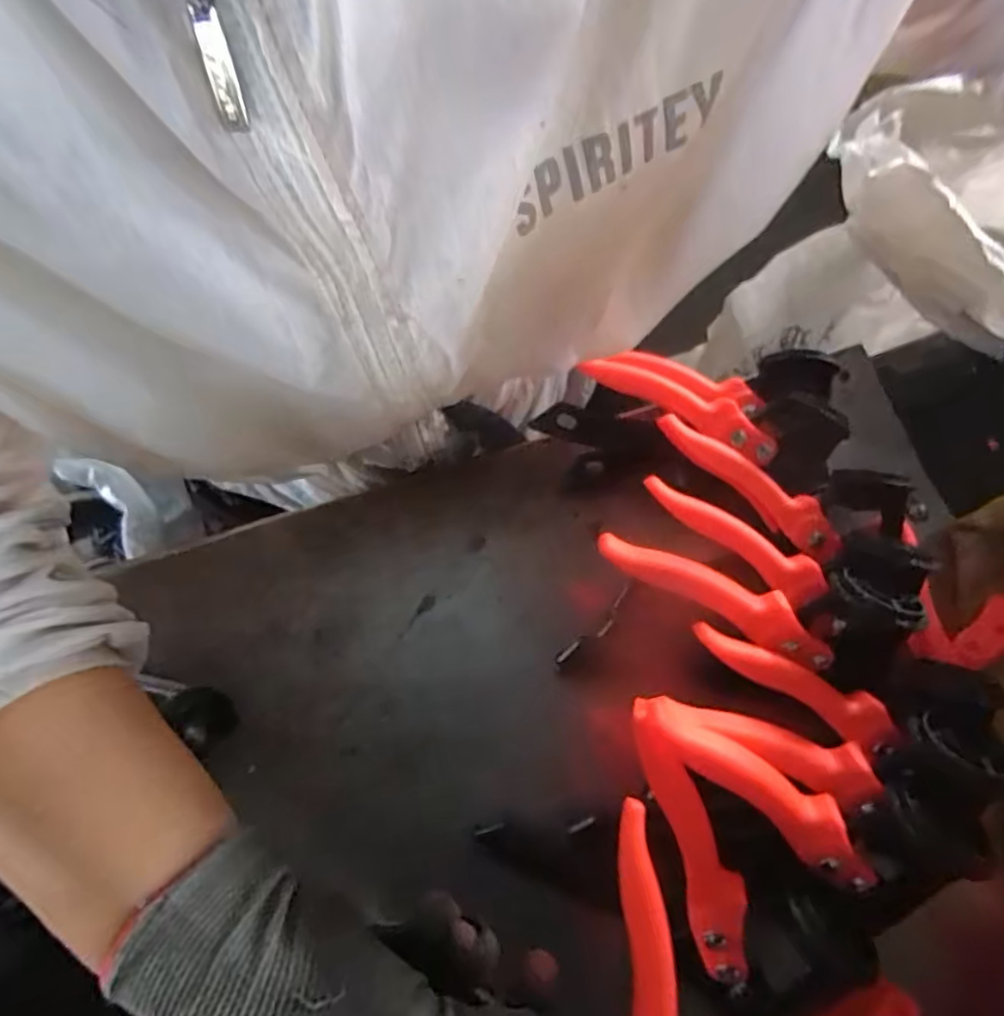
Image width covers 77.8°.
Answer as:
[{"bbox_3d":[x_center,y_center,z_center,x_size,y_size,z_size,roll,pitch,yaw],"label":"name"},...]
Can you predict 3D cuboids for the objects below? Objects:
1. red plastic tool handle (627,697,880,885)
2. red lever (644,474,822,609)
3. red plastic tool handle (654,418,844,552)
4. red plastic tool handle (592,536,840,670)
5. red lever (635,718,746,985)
[{"bbox_3d":[0.110,0.122,0.270,0.121,0.031,0.025,32,75,9],"label":"red plastic tool handle"},{"bbox_3d":[0.120,0.012,0.320,0.100,0.009,0.021,39,76,11],"label":"red lever"},{"bbox_3d":[0.134,-0.015,0.337,0.111,0.021,0.022,37,76,10],"label":"red plastic tool handle"},{"bbox_3d":[0.106,0.042,0.308,0.121,0.012,0.024,29,74,8],"label":"red plastic tool handle"},{"bbox_3d":[0.084,0.149,0.268,0.023,0.009,0.120,-19,93,-7],"label":"red lever"}]

